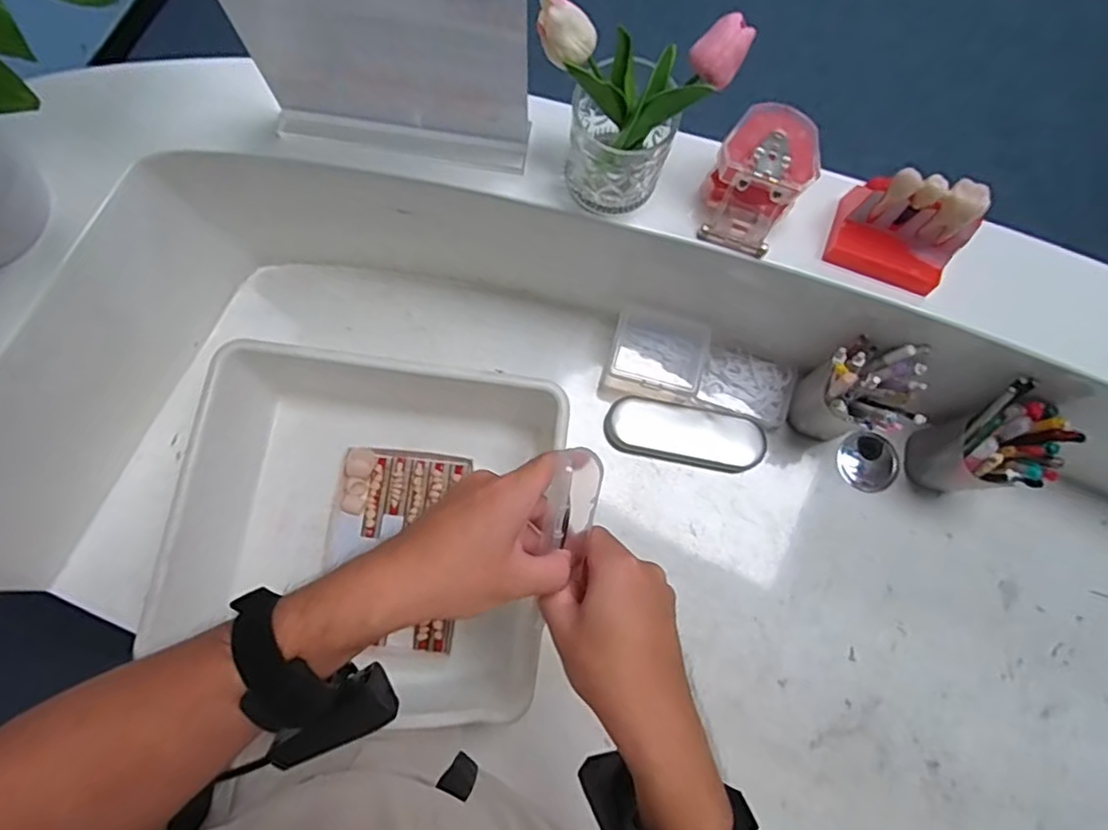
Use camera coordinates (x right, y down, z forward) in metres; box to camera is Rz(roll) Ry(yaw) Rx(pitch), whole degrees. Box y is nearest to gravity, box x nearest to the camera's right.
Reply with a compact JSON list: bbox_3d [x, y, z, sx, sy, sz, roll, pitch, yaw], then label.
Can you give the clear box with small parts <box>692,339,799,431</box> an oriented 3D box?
[{"bbox_3d":[0.215,-0.033,0.690,0.100,0.022,0.074,19,78,3],"label":"clear box with small parts"}]

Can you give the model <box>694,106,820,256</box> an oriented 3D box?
[{"bbox_3d":[0.163,-0.188,0.498,0.072,0.066,0.089,25,81,1],"label":"model"}]

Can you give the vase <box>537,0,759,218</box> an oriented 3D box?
[{"bbox_3d":[0.054,-0.219,0.463,0.133,0.137,0.078,11,81,-1],"label":"vase"}]

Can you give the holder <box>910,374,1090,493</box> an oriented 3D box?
[{"bbox_3d":[0.429,0.033,0.618,0.078,0.159,0.077,21,80,0],"label":"holder"}]

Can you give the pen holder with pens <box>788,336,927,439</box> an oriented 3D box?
[{"bbox_3d":[0.296,-0.018,0.628,0.078,0.151,0.076,22,80,0],"label":"pen holder with pens"}]

